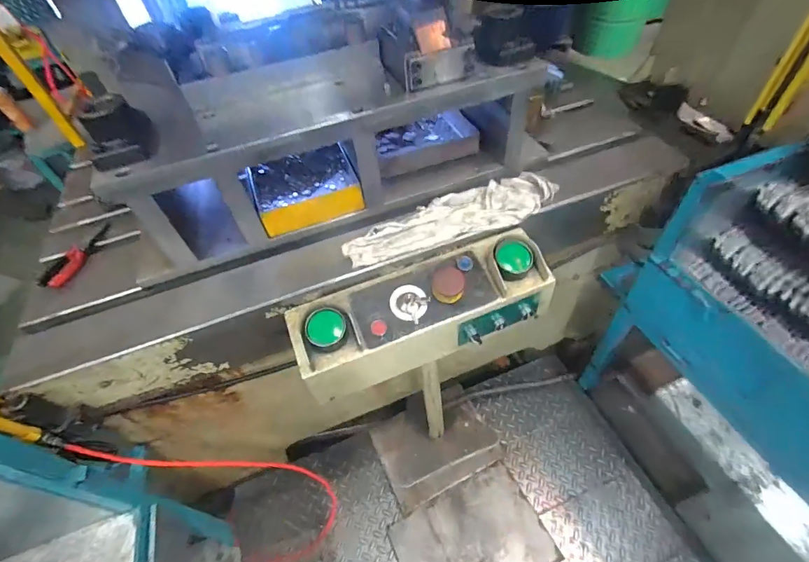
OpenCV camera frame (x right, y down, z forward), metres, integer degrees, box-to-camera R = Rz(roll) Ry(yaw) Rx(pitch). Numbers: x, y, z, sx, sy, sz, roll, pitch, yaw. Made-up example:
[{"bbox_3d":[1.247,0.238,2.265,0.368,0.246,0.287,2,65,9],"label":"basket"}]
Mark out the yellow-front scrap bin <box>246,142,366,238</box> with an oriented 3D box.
[{"bbox_3d":[-0.210,-0.211,0.846,0.221,0.052,0.228,-20,50,-11],"label":"yellow-front scrap bin"}]

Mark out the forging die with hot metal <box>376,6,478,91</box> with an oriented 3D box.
[{"bbox_3d":[0.035,-0.424,0.698,0.130,0.101,0.149,-17,53,-12],"label":"forging die with hot metal"}]

